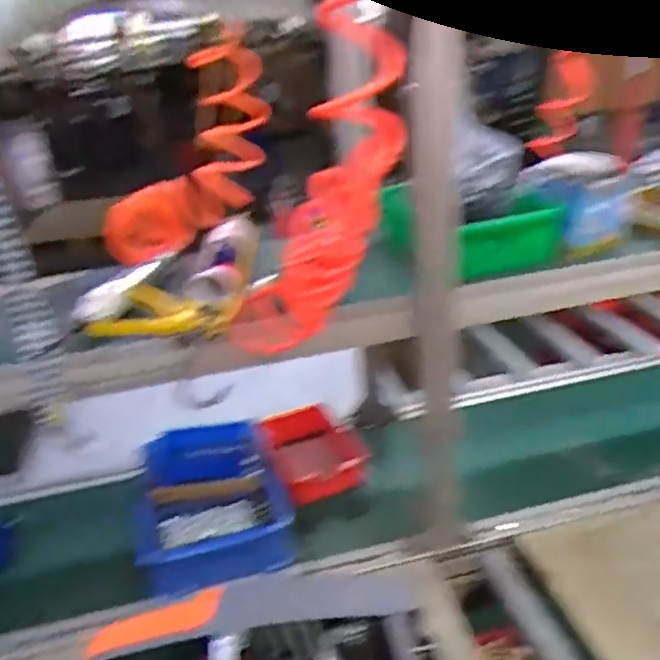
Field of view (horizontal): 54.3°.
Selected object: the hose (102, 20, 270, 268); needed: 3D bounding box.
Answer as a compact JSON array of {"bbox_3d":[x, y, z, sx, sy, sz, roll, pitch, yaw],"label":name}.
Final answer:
[{"bbox_3d":[-0.213,-0.276,1.067,0.114,0.211,0.403,16,71,39],"label":"hose"}]

